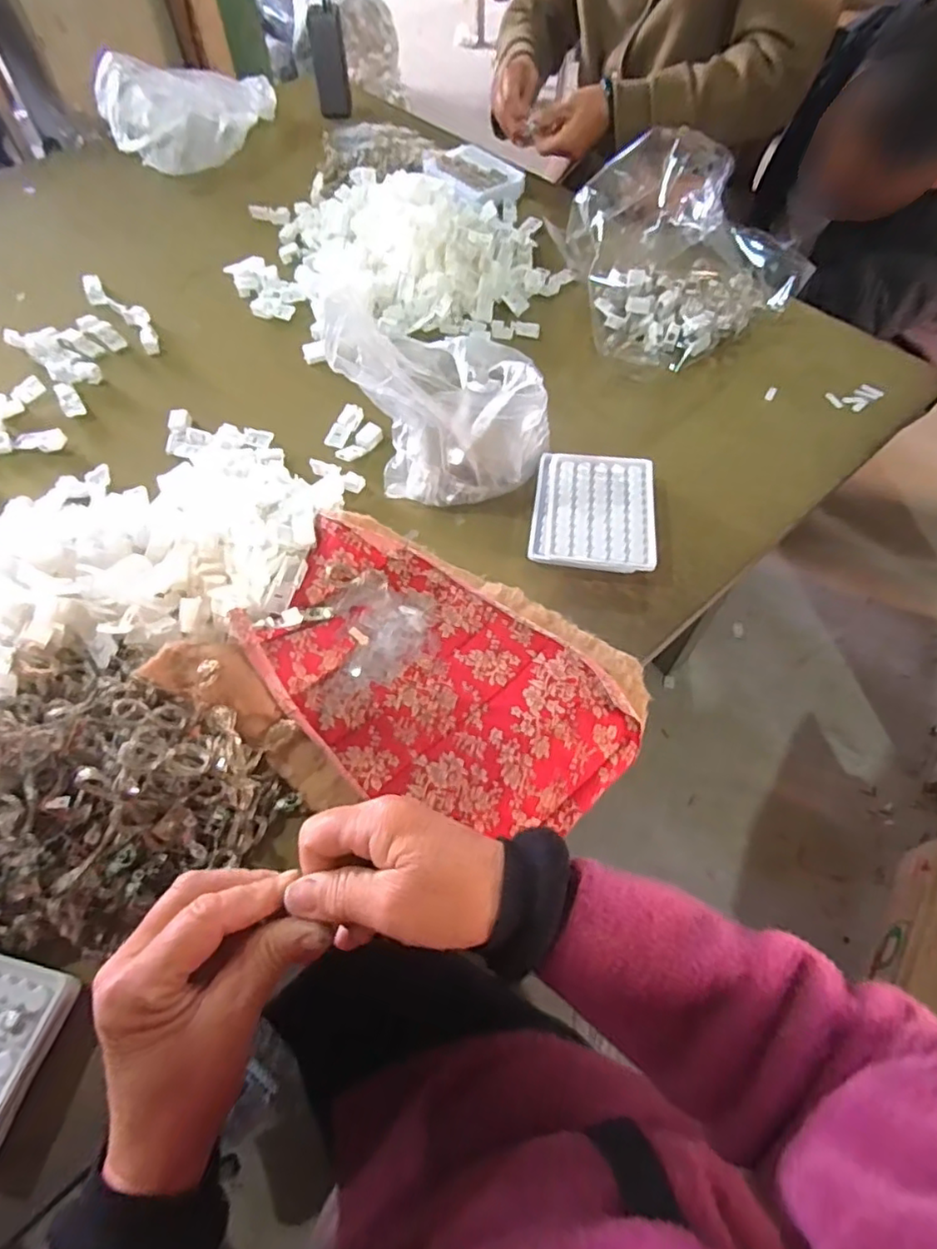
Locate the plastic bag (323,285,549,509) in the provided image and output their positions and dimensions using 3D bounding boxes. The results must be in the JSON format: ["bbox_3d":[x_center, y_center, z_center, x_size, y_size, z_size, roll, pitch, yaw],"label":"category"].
[{"bbox_3d":[-0.018,-0.203,0.539,0.181,0.157,0.117,6,59,3],"label":"plastic bag"}]

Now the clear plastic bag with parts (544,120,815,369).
[{"bbox_3d":[0.254,-0.441,0.683,0.287,0.158,0.205,-25,62,-15],"label":"clear plastic bag with parts"}]

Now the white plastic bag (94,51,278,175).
[{"bbox_3d":[-0.408,-0.799,0.926,0.123,0.126,0.280,19,60,11],"label":"white plastic bag"}]

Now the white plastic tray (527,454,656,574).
[{"bbox_3d":[0.115,-0.103,0.559,0.106,0.018,0.129,7,59,4],"label":"white plastic tray"}]

